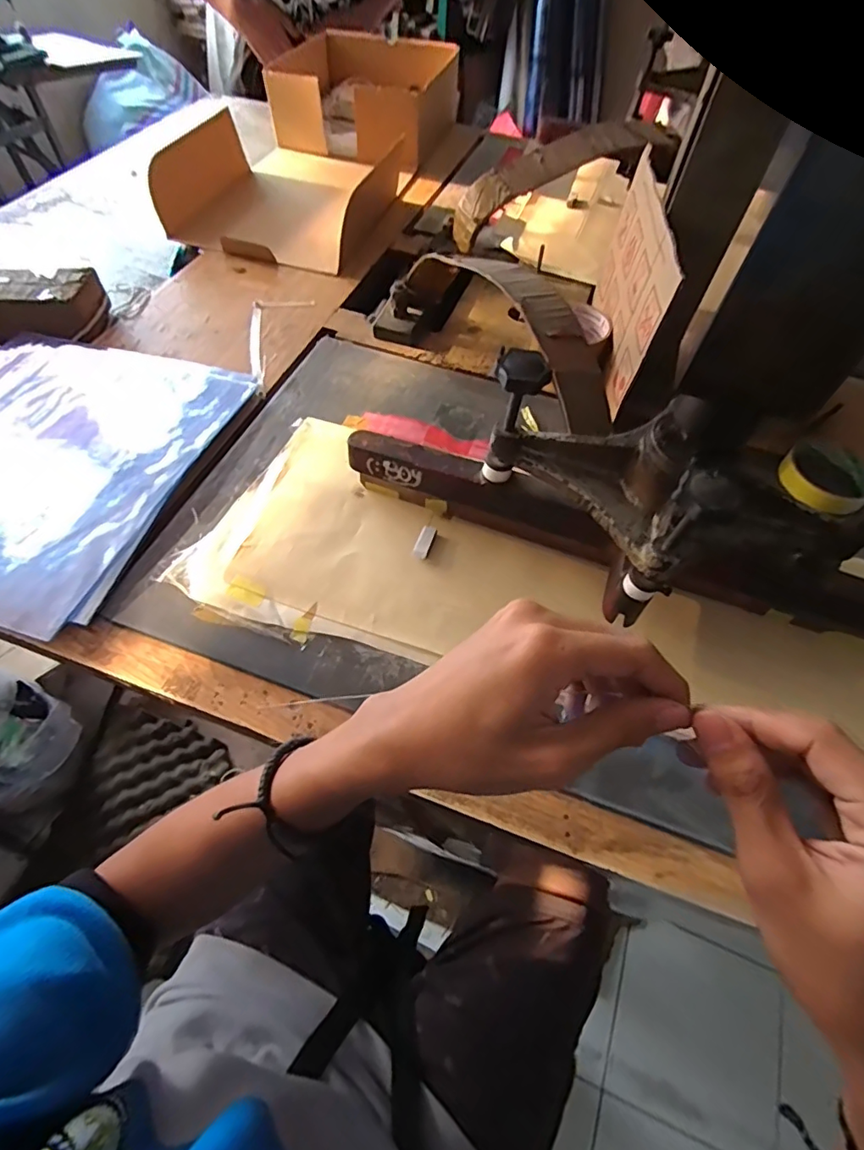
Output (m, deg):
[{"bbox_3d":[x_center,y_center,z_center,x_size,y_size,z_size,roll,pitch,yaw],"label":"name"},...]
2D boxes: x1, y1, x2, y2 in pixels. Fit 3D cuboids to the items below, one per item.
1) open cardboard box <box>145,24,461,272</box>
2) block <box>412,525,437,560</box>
[{"bbox_3d":[-0.169,-0.702,0.827,0.294,0.123,0.630,16,58,6],"label":"open cardboard box"},{"bbox_3d":[-0.005,-0.028,0.437,0.012,0.006,0.034,18,55,7],"label":"block"}]

